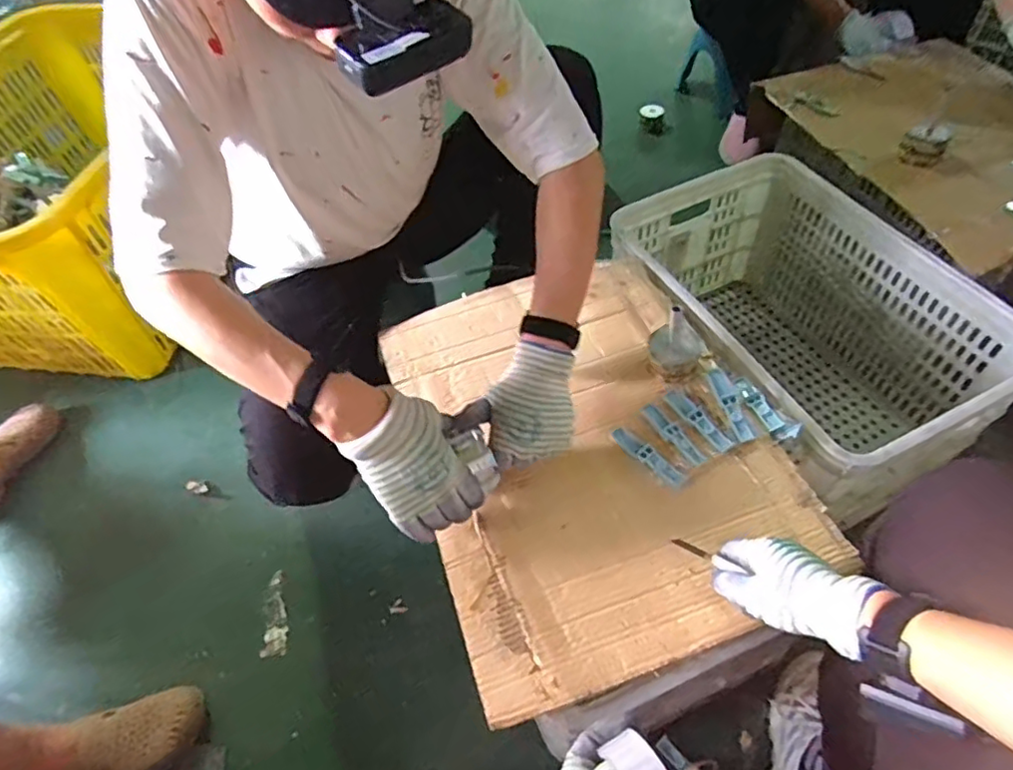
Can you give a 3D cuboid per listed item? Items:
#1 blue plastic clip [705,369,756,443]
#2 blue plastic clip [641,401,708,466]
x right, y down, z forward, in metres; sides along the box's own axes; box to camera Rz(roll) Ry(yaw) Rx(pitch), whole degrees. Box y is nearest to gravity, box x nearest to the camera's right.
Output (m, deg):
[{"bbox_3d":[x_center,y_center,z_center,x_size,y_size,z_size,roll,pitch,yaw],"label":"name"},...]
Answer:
[{"bbox_3d":[0.249,0.019,0.680,0.022,0.009,0.098,-10,54,-2],"label":"blue plastic clip"},{"bbox_3d":[0.185,0.055,0.668,0.023,0.010,0.087,-29,56,-15],"label":"blue plastic clip"}]

